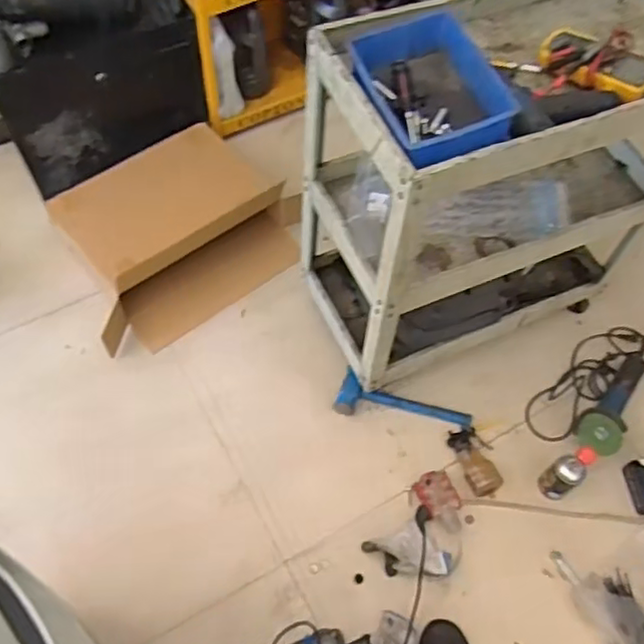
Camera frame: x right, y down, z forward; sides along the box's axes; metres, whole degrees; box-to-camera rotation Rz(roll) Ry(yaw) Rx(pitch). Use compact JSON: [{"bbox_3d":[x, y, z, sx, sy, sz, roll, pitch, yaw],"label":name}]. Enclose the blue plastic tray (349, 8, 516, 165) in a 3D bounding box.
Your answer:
[{"bbox_3d":[0.152,-0.340,0.989,0.179,0.080,0.270,-16,61,-11],"label":"blue plastic tray"}]

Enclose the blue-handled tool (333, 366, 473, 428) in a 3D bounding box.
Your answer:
[{"bbox_3d":[0.184,0.191,1.480,0.306,0.065,0.092,16,62,7],"label":"blue-handled tool"}]

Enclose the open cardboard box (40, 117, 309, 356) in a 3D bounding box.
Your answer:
[{"bbox_3d":[-0.381,-0.242,1.689,0.568,0.146,0.462,-33,68,-18],"label":"open cardboard box"}]

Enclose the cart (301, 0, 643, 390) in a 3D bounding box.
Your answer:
[{"bbox_3d":[0.331,-0.270,1.327,0.665,0.706,0.367,-21,62,-14],"label":"cart"}]

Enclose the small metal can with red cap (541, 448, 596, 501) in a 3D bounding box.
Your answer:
[{"bbox_3d":[0.496,0.305,1.343,0.059,0.177,0.060,1,61,-2],"label":"small metal can with red cap"}]

